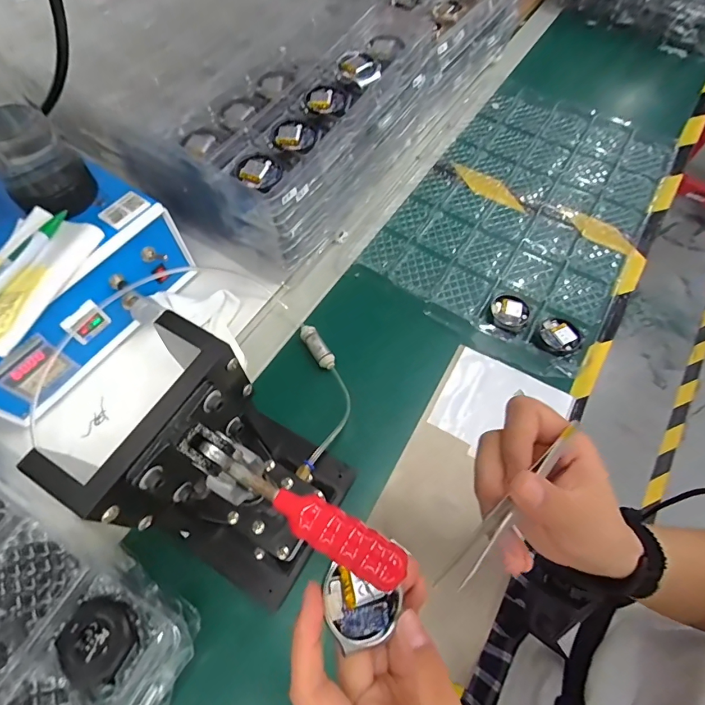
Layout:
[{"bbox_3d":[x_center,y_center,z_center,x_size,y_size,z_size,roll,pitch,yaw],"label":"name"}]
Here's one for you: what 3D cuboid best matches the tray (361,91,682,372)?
[{"bbox_3d":[0.231,-0.195,0.545,0.277,0.025,0.434,29,68,14],"label":"tray"}]

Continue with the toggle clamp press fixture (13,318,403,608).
[{"bbox_3d":[-0.045,0.088,0.270,0.156,0.234,0.096,24,67,12],"label":"toggle clamp press fixture"}]

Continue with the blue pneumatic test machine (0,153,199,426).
[{"bbox_3d":[-0.304,-0.078,0.413,0.202,0.115,0.230,36,68,17],"label":"blue pneumatic test machine"}]

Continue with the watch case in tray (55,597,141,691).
[{"bbox_3d":[-0.164,0.187,0.268,0.045,0.010,0.046,24,65,12],"label":"watch case in tray"}]

